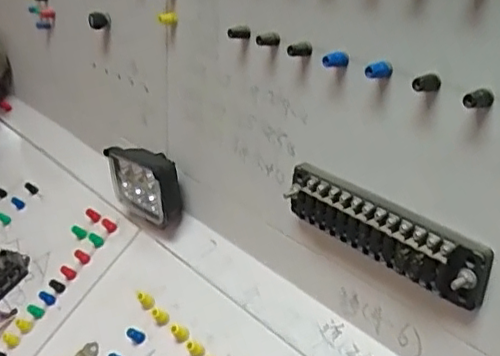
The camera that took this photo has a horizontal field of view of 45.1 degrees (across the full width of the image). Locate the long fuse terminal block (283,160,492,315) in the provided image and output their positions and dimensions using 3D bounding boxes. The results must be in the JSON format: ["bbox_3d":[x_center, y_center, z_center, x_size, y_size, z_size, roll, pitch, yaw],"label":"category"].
[{"bbox_3d":[0.100,0.040,0.487,0.022,0.050,0.188,-15,29,-36],"label":"long fuse terminal block"}]

